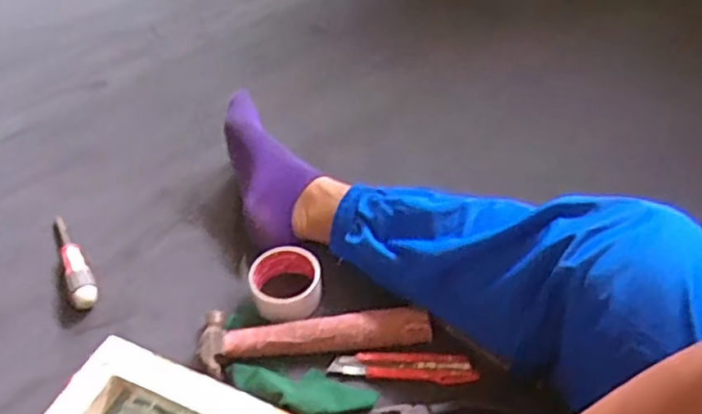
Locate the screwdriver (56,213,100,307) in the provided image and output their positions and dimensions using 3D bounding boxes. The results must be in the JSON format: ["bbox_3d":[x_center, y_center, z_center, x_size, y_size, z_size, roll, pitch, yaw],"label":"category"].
[{"bbox_3d":[-0.353,0.069,0.807,0.031,0.028,0.162,-22,49,-17],"label":"screwdriver"}]

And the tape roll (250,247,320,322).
[{"bbox_3d":[-0.076,0.090,0.745,0.082,0.040,0.079,-1,46,1],"label":"tape roll"}]

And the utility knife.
[{"bbox_3d":[0.058,0.175,0.694,0.158,0.017,0.027,3,46,6],"label":"utility knife"}]

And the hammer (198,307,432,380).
[{"bbox_3d":[-0.042,0.144,0.700,0.255,0.042,0.063,1,46,3],"label":"hammer"}]

